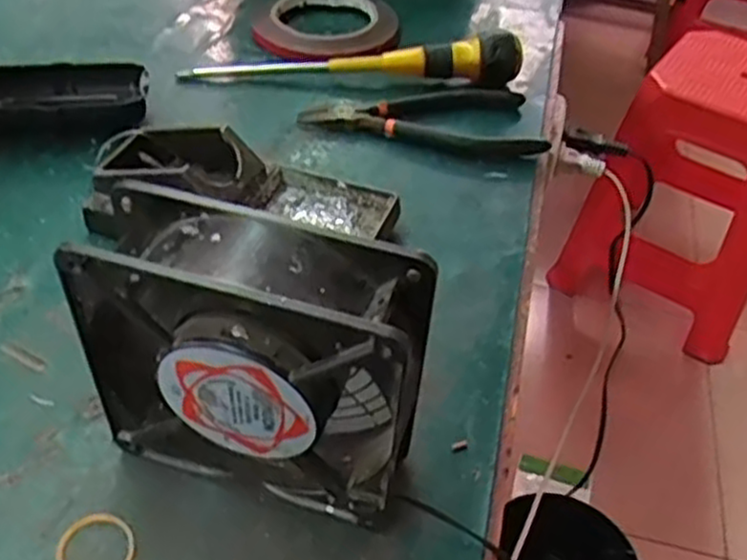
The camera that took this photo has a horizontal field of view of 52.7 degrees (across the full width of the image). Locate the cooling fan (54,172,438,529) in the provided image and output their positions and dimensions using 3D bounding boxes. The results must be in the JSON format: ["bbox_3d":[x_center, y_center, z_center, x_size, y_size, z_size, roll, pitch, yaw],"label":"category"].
[{"bbox_3d":[-0.045,0.033,0.284,0.121,0.123,0.039,14,45,10],"label":"cooling fan"}]

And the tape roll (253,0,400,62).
[{"bbox_3d":[-0.033,-0.205,0.591,0.109,0.016,0.116,2,45,-2],"label":"tape roll"}]

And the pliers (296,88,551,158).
[{"bbox_3d":[0.031,-0.103,0.499,0.152,0.014,0.072,-3,45,-7],"label":"pliers"}]

